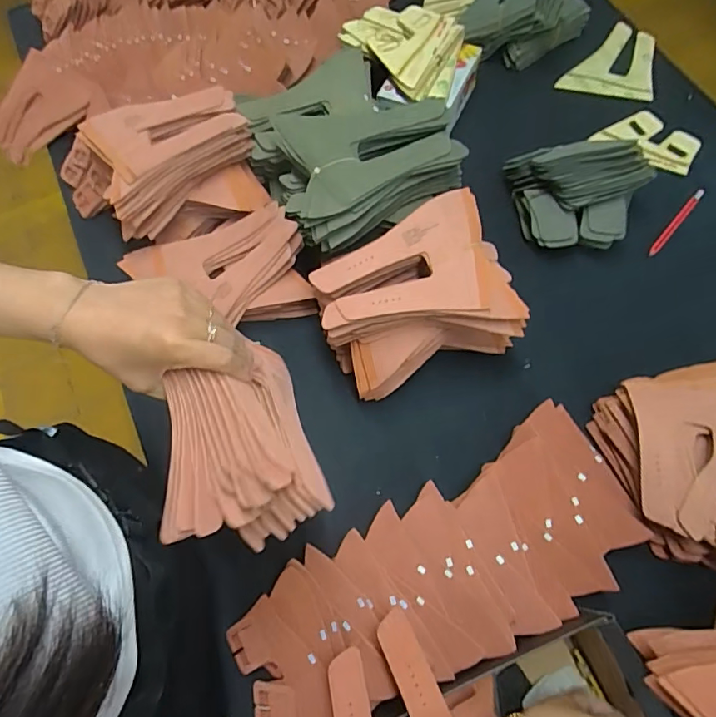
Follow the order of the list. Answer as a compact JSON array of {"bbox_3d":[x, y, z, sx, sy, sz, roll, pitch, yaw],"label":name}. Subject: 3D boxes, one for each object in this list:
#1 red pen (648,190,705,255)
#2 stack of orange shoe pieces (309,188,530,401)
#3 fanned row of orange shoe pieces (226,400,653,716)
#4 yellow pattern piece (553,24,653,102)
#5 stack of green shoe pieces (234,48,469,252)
[{"bbox_3d":[0.454,-0.194,0.698,0.013,0.011,0.151,40,75,16],"label":"red pen"},{"bbox_3d":[0.068,-0.059,0.572,0.221,0.131,0.168,-27,70,-9],"label":"stack of orange shoe pieces"},{"bbox_3d":[0.085,0.217,0.500,0.436,0.061,0.169,-27,70,-9],"label":"fanned row of orange shoe pieces"},{"bbox_3d":[0.419,-0.502,0.821,0.150,0.010,0.152,12,77,2],"label":"yellow pattern piece"},{"bbox_3d":[-0.025,-0.285,0.623,0.212,0.109,0.302,-28,70,-9],"label":"stack of green shoe pieces"}]

